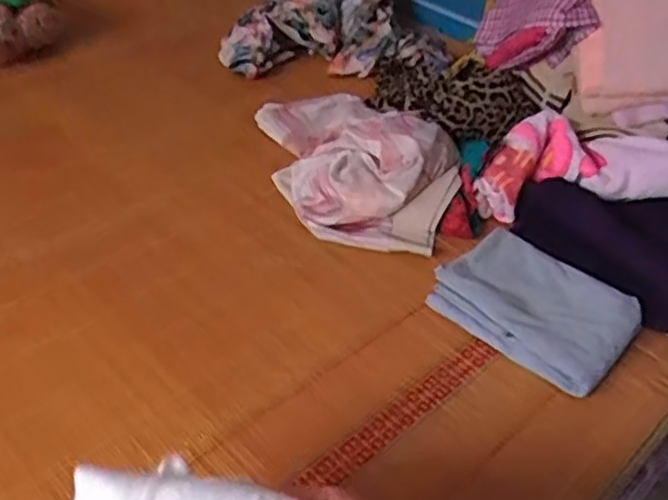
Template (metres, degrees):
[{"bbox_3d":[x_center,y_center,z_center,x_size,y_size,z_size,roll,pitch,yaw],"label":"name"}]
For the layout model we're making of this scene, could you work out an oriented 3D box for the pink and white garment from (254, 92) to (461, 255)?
[{"bbox_3d":[0.030,-0.127,0.863,0.196,0.088,0.321,-8,43,-17],"label":"pink and white garment"}]

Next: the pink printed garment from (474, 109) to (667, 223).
[{"bbox_3d":[0.289,-0.097,0.825,0.234,0.084,0.106,1,39,14],"label":"pink printed garment"}]

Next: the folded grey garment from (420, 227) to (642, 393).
[{"bbox_3d":[0.204,0.058,0.719,0.183,0.037,0.133,33,47,27],"label":"folded grey garment"}]

